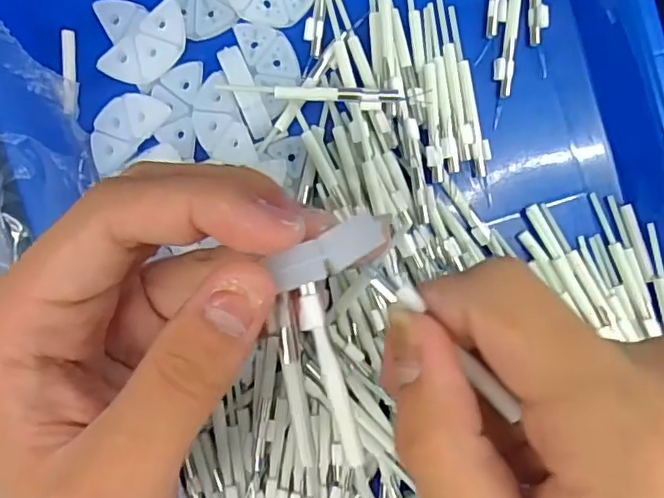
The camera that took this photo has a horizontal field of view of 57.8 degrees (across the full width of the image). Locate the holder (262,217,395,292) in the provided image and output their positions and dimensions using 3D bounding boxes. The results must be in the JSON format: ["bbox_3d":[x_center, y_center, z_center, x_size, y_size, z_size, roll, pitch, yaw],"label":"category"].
[{"bbox_3d":[0.001,0.000,0.143,0.031,0.004,0.010,-24,92,-20],"label":"holder"}]

